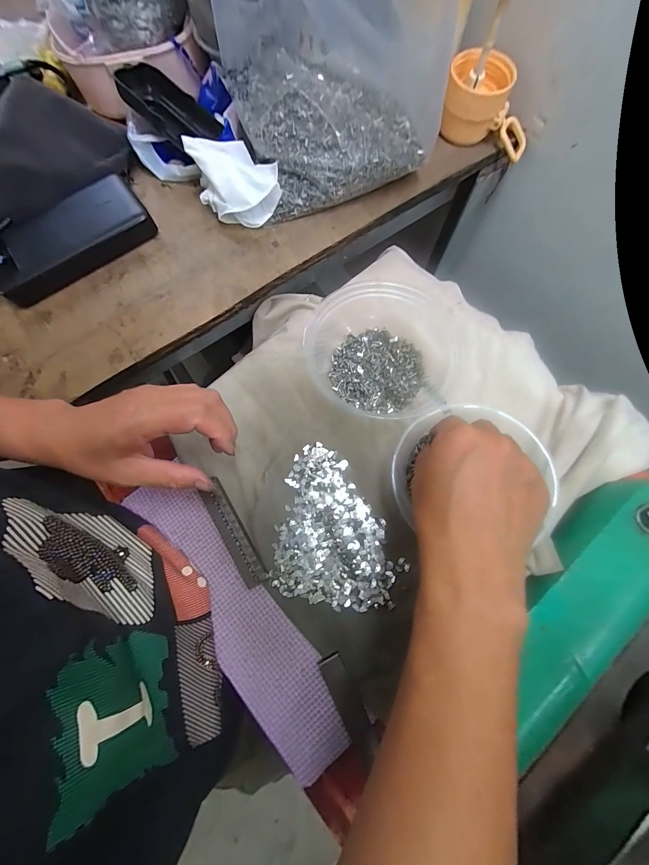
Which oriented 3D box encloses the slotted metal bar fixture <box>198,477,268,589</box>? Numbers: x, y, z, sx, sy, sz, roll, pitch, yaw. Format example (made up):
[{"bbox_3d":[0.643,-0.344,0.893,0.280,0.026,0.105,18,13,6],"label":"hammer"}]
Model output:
[{"bbox_3d":[-0.078,0.085,0.269,0.021,0.010,0.095,-31,77,-6],"label":"slotted metal bar fixture"}]

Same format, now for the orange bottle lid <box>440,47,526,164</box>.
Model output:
[{"bbox_3d":[0.173,-0.340,0.325,0.101,0.059,0.057,8,76,5],"label":"orange bottle lid"}]

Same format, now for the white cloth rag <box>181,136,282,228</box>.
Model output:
[{"bbox_3d":[-0.087,-0.248,0.309,0.073,0.048,0.076,-25,75,-5],"label":"white cloth rag"}]

